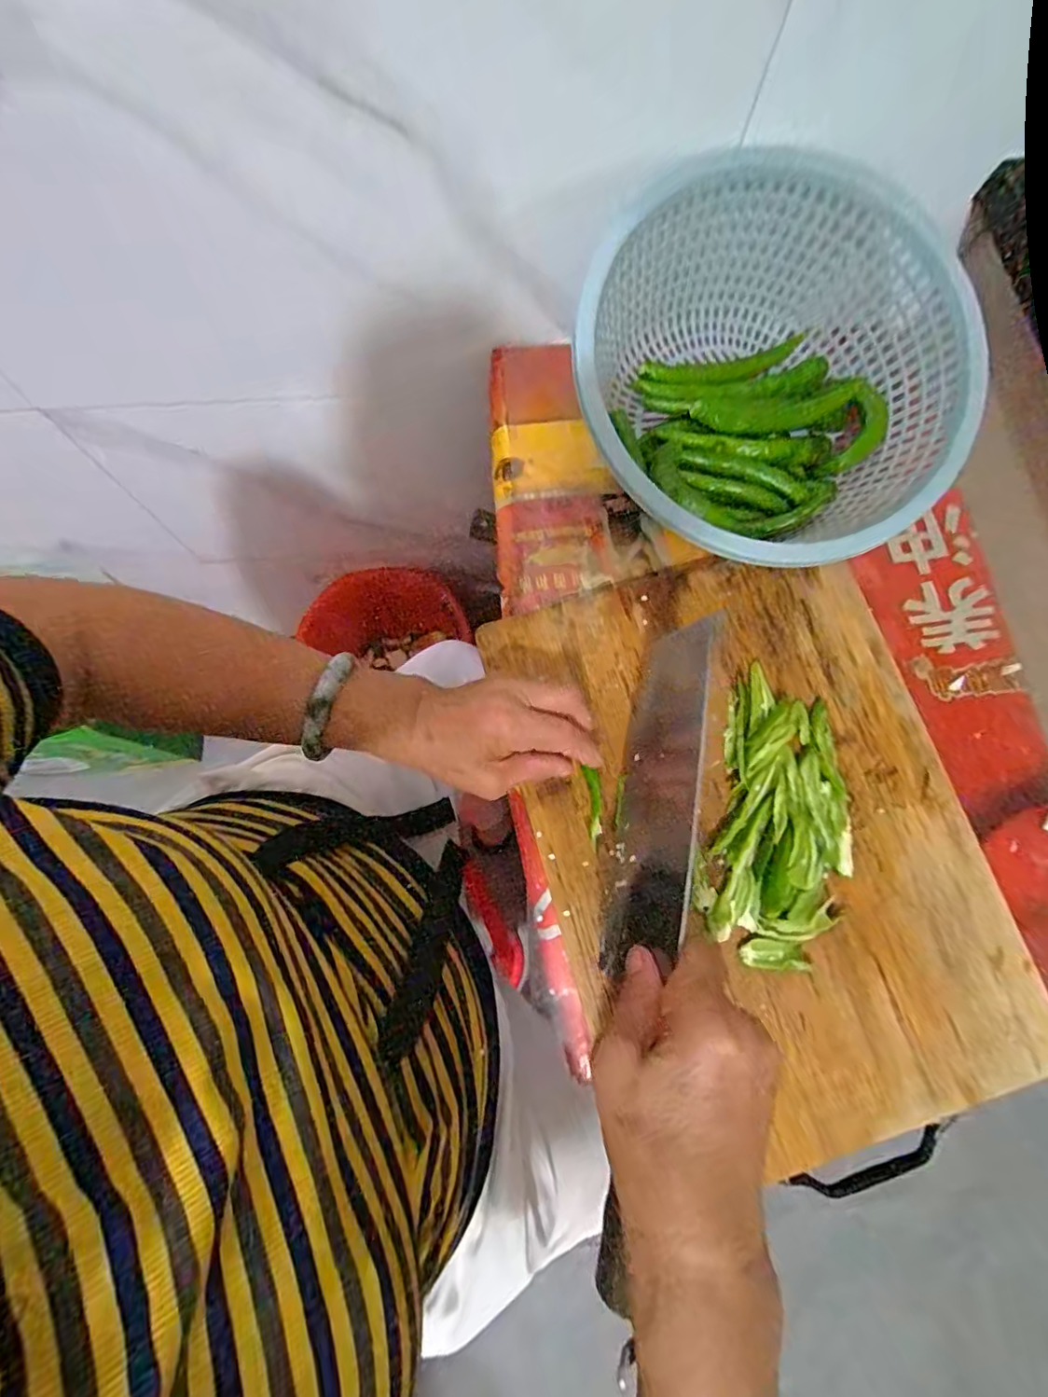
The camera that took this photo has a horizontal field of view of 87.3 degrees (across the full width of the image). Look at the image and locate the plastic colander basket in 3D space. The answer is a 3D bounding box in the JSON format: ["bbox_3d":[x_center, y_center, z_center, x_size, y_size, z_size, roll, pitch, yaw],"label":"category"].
[{"bbox_3d":[0.171,-0.222,0.392,0.261,0.131,0.268,-1,79,4],"label":"plastic colander basket"}]

